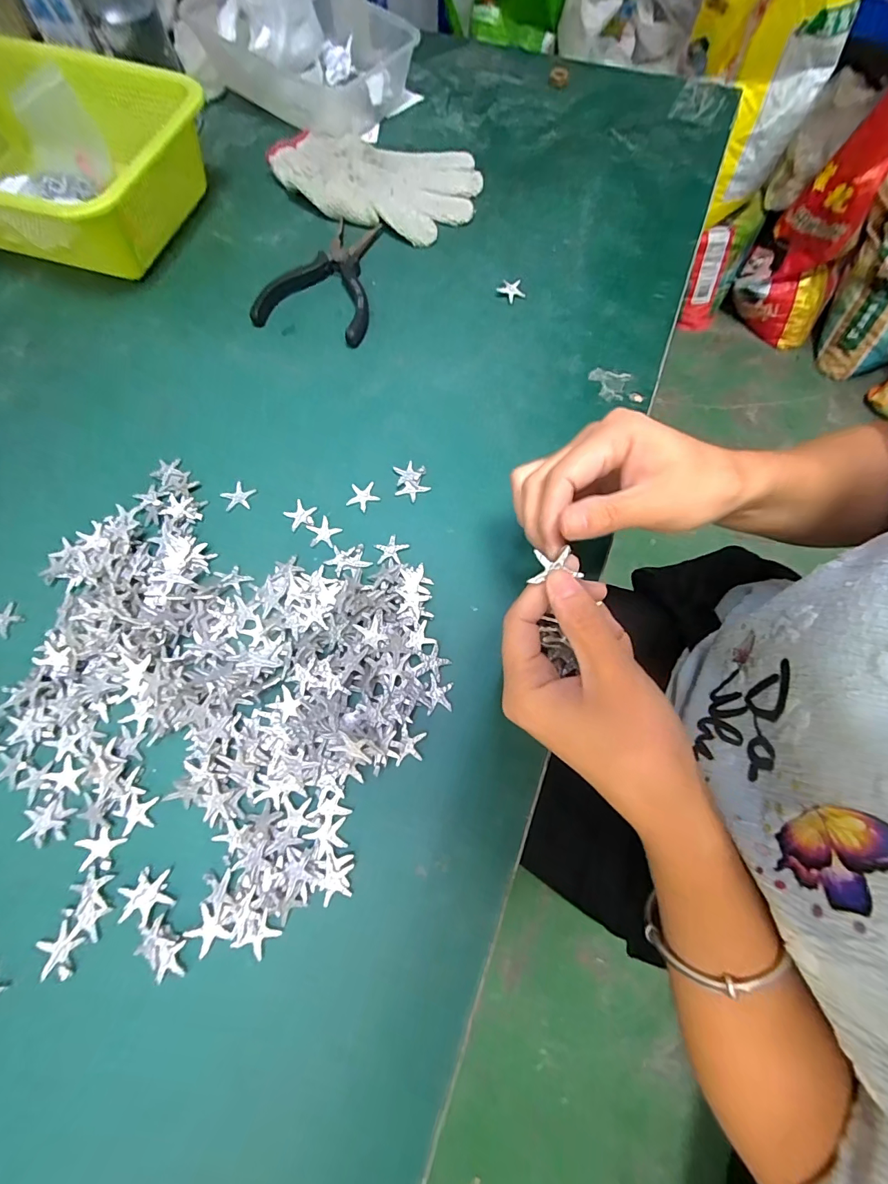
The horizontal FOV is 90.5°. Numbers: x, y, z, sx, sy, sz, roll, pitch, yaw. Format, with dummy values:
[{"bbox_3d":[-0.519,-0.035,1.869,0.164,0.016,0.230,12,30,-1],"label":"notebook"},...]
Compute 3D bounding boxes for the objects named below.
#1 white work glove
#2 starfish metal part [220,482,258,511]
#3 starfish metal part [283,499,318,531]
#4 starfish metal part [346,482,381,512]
[{"bbox_3d":[-0.065,-0.414,0.438,0.201,0.020,0.137,21,70,8],"label":"white work glove"},{"bbox_3d":[-0.150,-0.070,0.321,0.024,0.004,0.023,0,69,0],"label":"starfish metal part"},{"bbox_3d":[-0.102,-0.056,0.315,0.021,0.004,0.023,0,69,0],"label":"starfish metal part"},{"bbox_3d":[-0.058,-0.070,0.320,0.021,0.004,0.023,0,69,0],"label":"starfish metal part"}]

